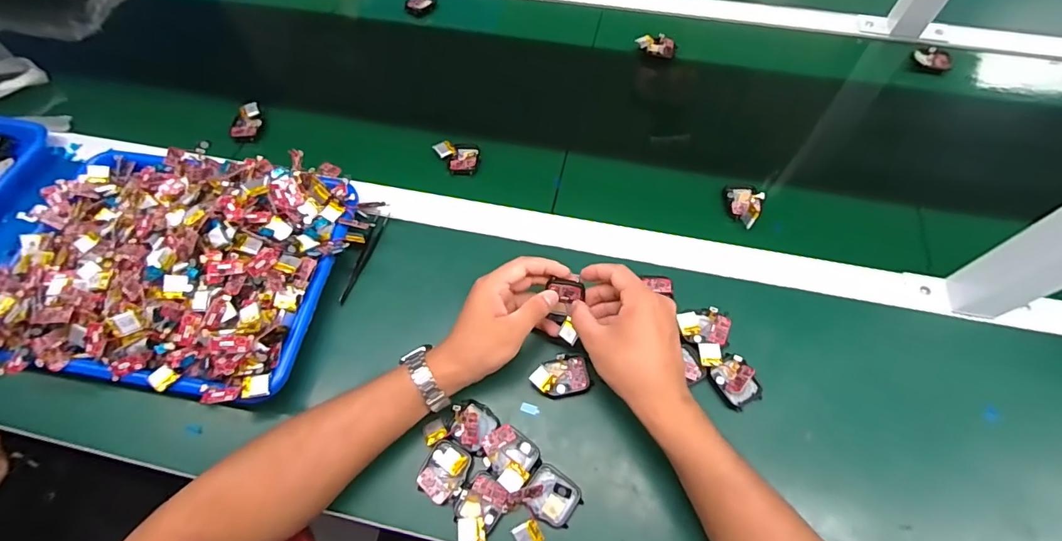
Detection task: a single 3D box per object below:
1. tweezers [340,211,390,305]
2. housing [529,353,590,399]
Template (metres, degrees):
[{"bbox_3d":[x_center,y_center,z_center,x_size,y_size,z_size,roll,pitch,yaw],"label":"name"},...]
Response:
[{"bbox_3d":[-0.182,-0.017,0.521,0.011,0.015,0.116,13,64,8],"label":"tweezers"},{"bbox_3d":[0.028,0.100,0.450,0.053,0.016,0.038,-12,63,-4],"label":"housing"}]

